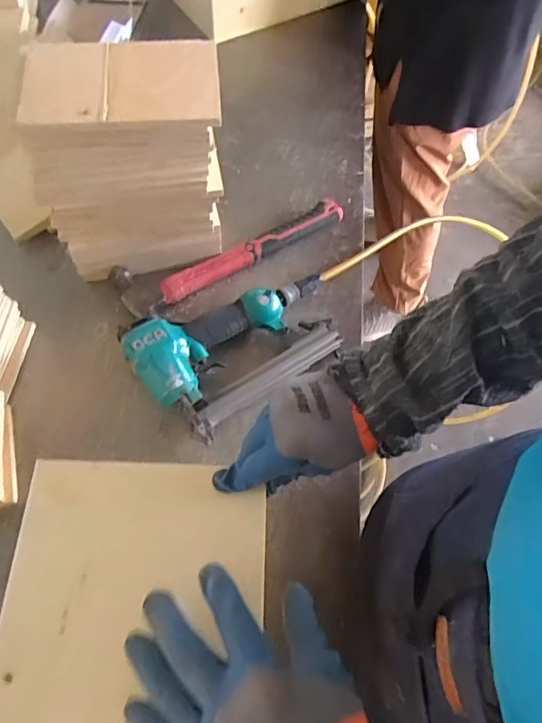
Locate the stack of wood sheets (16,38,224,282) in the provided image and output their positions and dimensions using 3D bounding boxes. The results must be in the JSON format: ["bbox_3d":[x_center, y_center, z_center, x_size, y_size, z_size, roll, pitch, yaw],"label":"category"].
[{"bbox_3d":[-0.153,-0.216,0.604,0.195,0.248,0.118,-5,63,-4],"label":"stack of wood sheets"}]

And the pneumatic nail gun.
[{"bbox_3d":[-0.031,-0.018,0.616,0.258,0.066,0.147,-27,67,-14],"label":"pneumatic nail gun"}]

